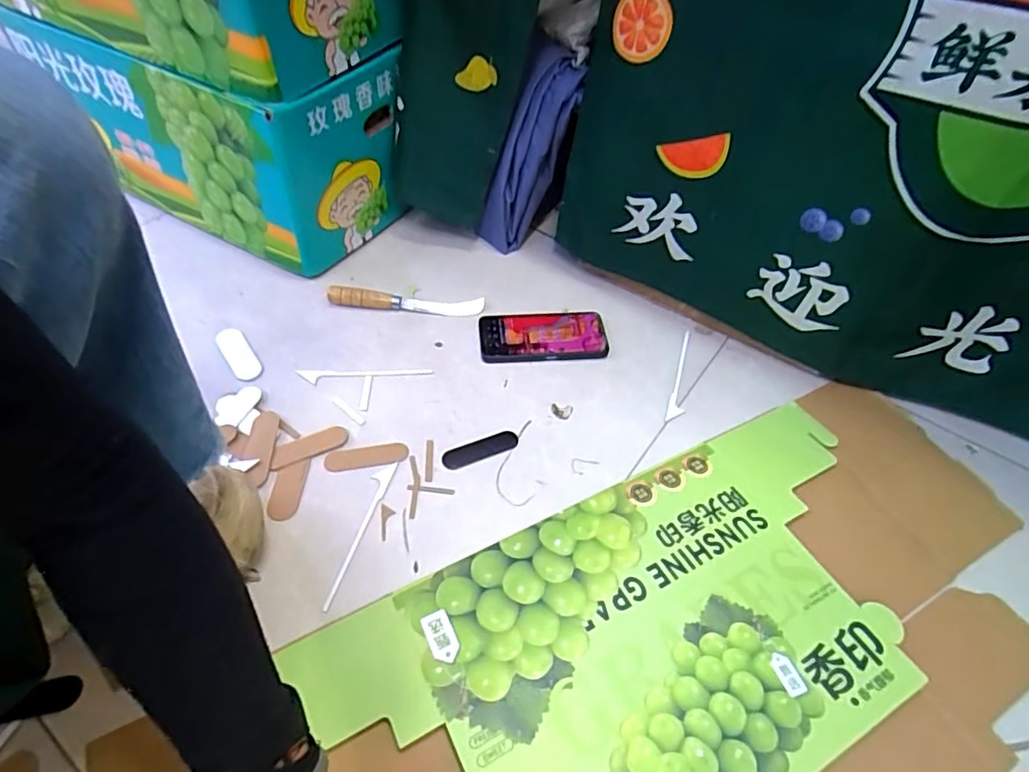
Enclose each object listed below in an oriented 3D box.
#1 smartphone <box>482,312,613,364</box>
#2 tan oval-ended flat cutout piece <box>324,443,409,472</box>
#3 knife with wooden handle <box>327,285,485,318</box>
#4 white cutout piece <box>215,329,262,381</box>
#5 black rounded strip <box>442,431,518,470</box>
[{"bbox_3d":[0.038,-0.064,0.737,0.164,0.011,0.075,-2,51,-5],"label":"smartphone"},{"bbox_3d":[-0.162,0.078,0.616,0.087,0.004,0.023,-7,62,-12],"label":"tan oval-ended flat cutout piece"},{"bbox_3d":[-0.145,-0.114,0.757,0.204,0.024,0.029,3,51,-1],"label":"knife with wooden handle"},{"bbox_3d":[-0.343,-0.042,0.696,0.031,0.009,0.093,-28,58,-24],"label":"white cutout piece"},{"bbox_3d":[-0.037,0.071,0.628,0.087,0.004,0.025,-17,54,-17],"label":"black rounded strip"}]

